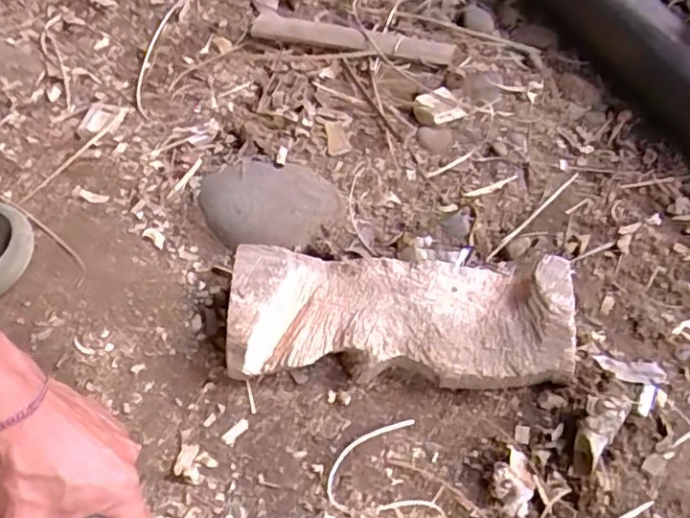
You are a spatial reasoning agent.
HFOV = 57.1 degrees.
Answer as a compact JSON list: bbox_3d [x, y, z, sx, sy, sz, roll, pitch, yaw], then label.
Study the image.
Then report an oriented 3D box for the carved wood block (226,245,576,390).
[{"bbox_3d":[0.048,0.049,0.547,0.283,0.064,0.109,-1,53,-2],"label":"carved wood block"}]

